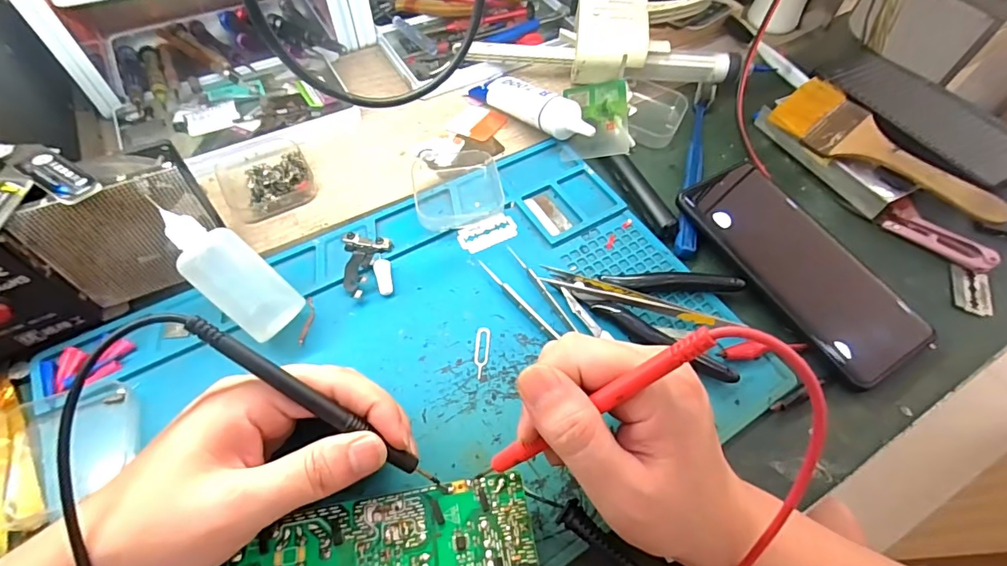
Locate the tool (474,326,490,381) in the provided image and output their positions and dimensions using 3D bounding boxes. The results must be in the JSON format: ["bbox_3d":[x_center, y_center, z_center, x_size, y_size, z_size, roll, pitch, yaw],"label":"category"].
[{"bbox_3d":[-0.013,0.041,0.291,0.009,0.004,0.034,5,58,0],"label":"tool"}]

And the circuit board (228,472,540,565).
[{"bbox_3d":[-0.052,0.129,0.219,0.131,0.024,0.055,-8,59,-8],"label":"circuit board"}]

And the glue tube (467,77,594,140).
[{"bbox_3d":[0.021,-0.148,0.394,0.127,0.022,0.029,35,62,31],"label":"glue tube"}]

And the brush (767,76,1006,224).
[{"bbox_3d":[0.285,-0.098,0.356,0.063,0.010,0.163,-36,66,-12],"label":"brush"}]

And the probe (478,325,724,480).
[{"bbox_3d":[0.030,0.056,0.196,0.010,0.130,0.008,10,46,-47],"label":"probe"}]

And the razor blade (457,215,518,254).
[{"bbox_3d":[-0.010,-0.035,0.340,0.044,0.004,0.022,-19,61,-14],"label":"razor blade"}]

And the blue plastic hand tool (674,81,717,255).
[{"bbox_3d":[0.152,-0.096,0.377,0.015,0.011,0.185,16,59,7],"label":"blue plastic hand tool"}]

